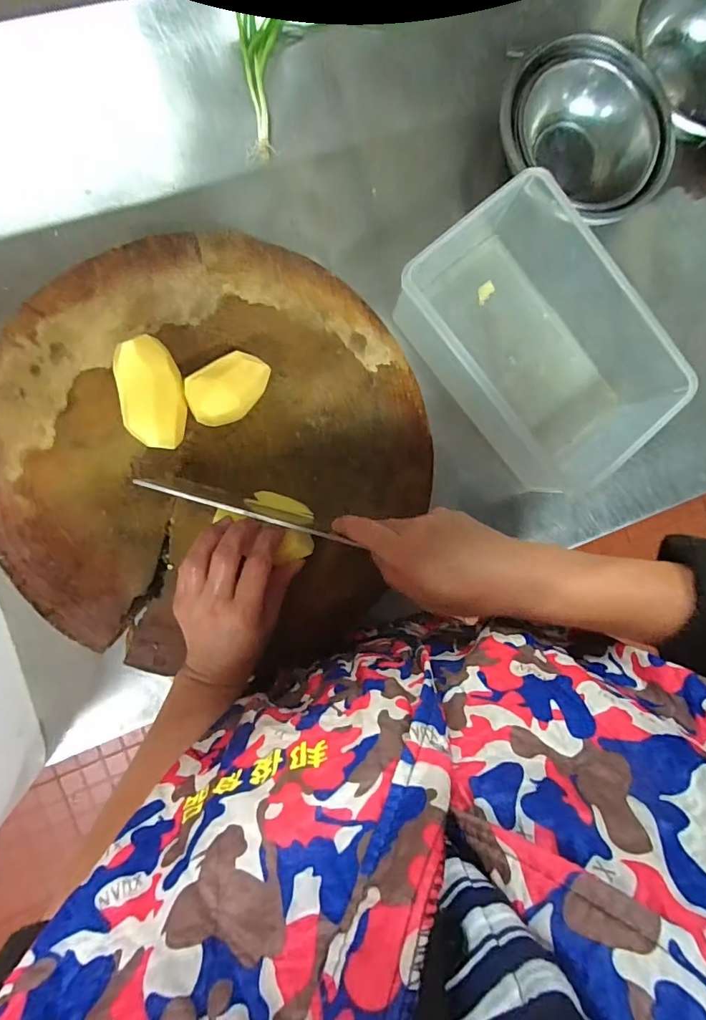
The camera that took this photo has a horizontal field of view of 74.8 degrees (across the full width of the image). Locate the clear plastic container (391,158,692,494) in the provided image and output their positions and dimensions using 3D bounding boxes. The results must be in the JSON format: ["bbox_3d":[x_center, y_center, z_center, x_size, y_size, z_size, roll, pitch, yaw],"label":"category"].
[{"bbox_3d":[0.213,-0.182,0.521,0.201,0.105,0.299,-41,90,-7],"label":"clear plastic container"}]

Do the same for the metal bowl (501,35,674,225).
[{"bbox_3d":[0.268,-0.434,0.546,0.200,0.085,0.166,28,84,-2],"label":"metal bowl"}]

